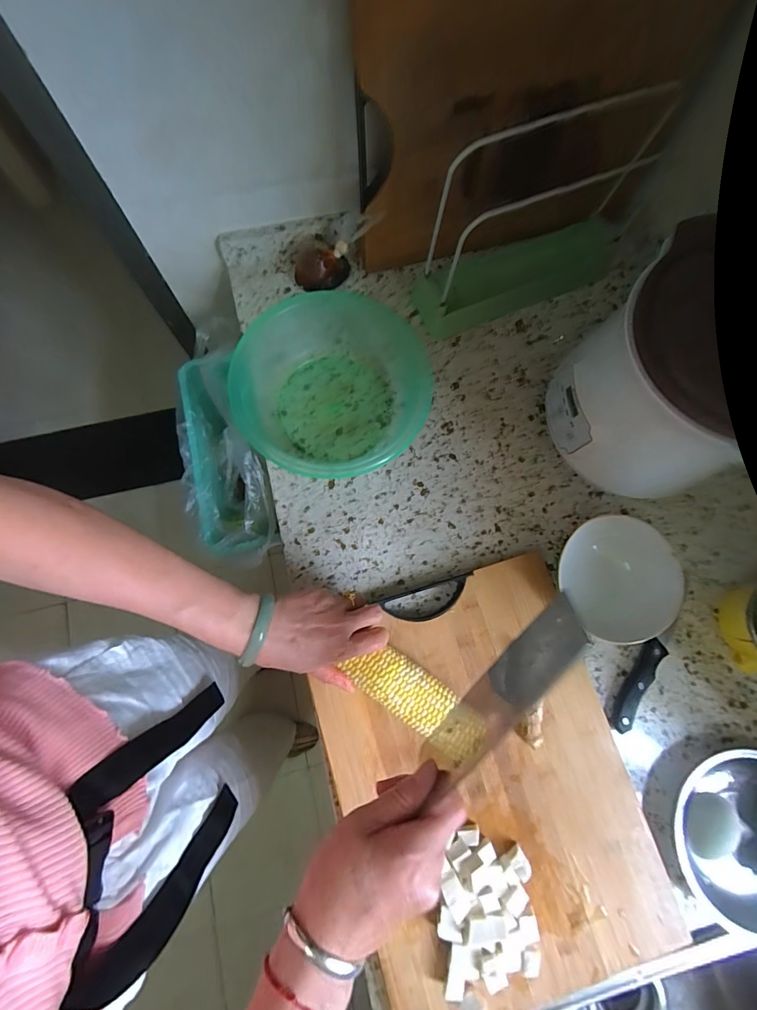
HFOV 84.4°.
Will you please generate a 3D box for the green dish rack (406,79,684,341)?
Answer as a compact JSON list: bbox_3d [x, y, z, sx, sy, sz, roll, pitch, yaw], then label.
[{"bbox_3d":[0.190,-0.342,0.497,0.286,0.205,0.104,-22,79,-7],"label":"green dish rack"}]

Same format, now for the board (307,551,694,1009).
[{"bbox_3d":[0.107,0.282,0.438,0.290,0.033,0.388,-17,78,-5],"label":"board"}]

